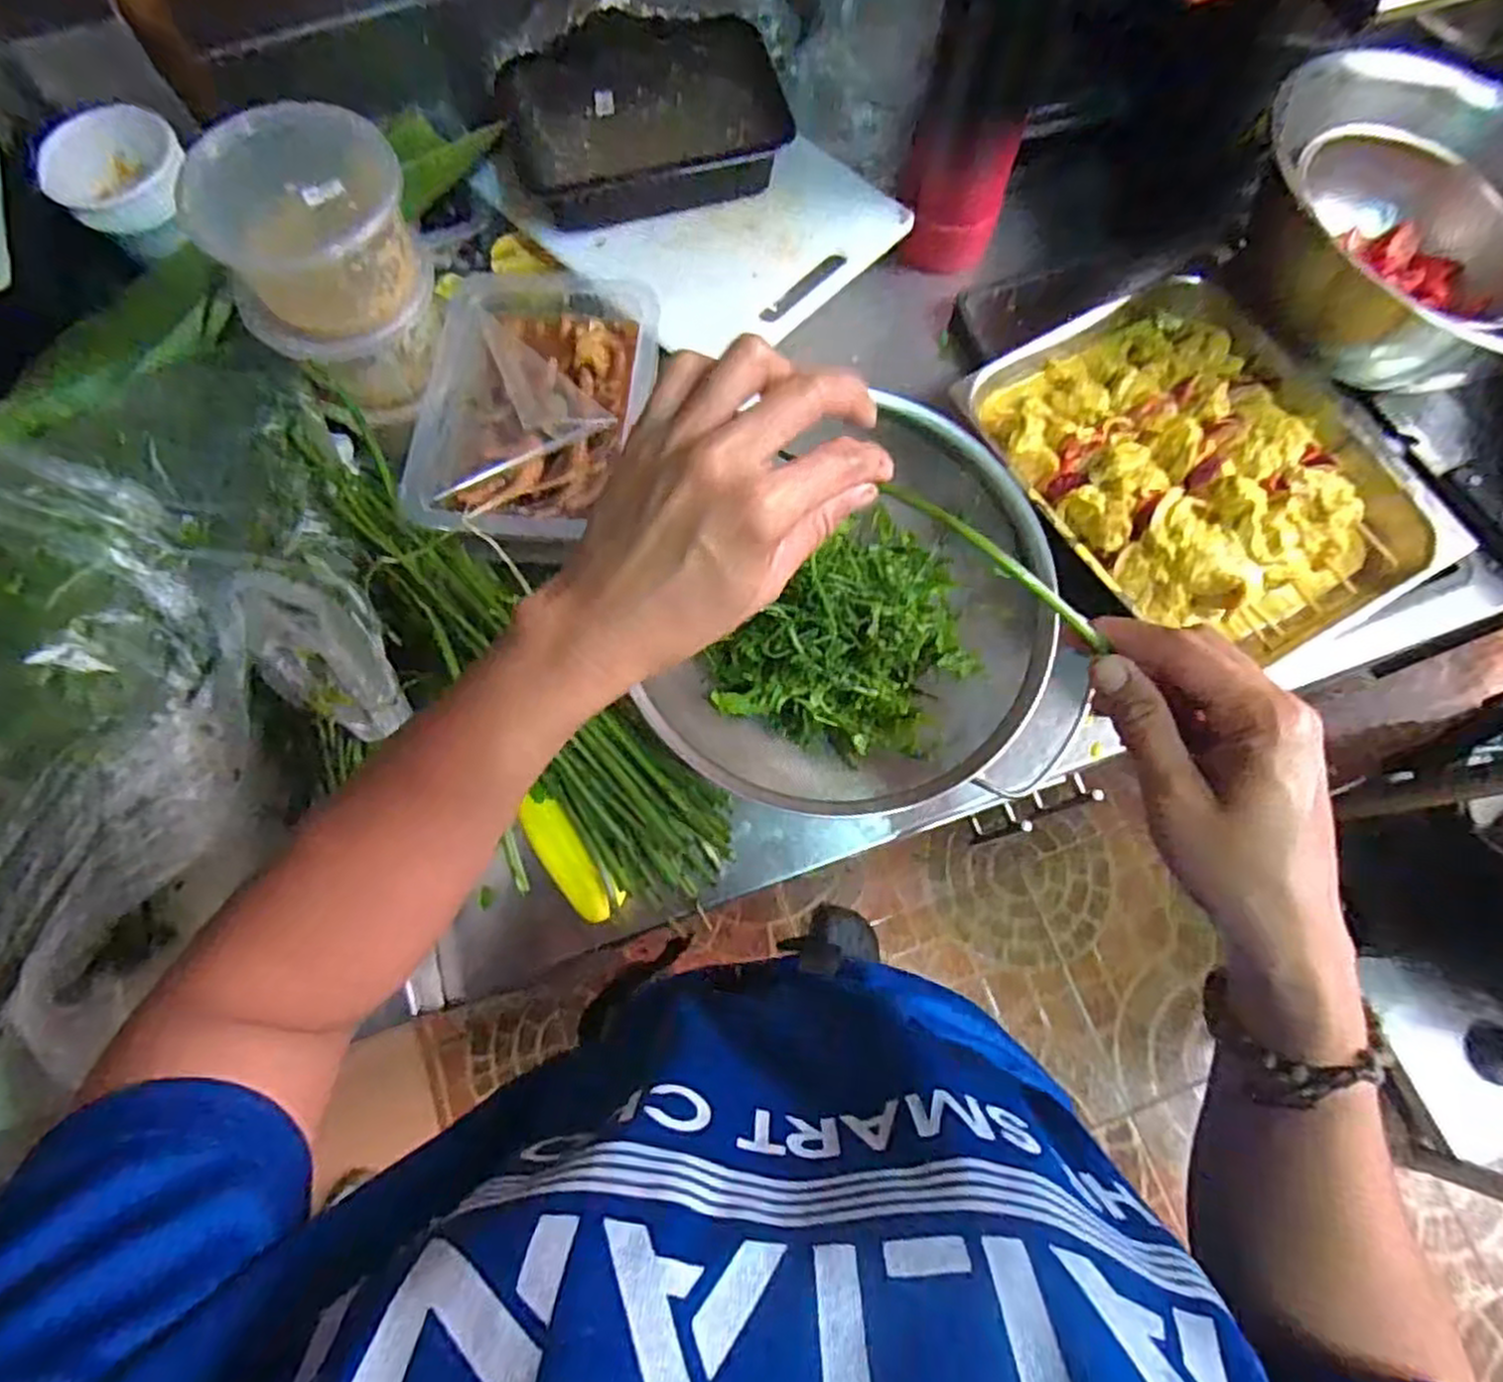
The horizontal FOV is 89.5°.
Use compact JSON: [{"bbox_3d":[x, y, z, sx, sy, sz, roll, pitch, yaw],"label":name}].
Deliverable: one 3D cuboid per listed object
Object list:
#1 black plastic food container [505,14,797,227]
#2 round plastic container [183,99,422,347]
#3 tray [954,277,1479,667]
[{"bbox_3d":[-0.079,-0.422,0.556,0.198,0.044,0.138,-14,75,-4],"label":"black plastic food container"},{"bbox_3d":[-0.254,-0.269,0.456,0.110,0.096,0.110,0,74,0],"label":"round plastic container"},{"bbox_3d":[0.309,-0.154,0.516,0.227,0.046,0.268,-27,76,-7],"label":"tray"}]

